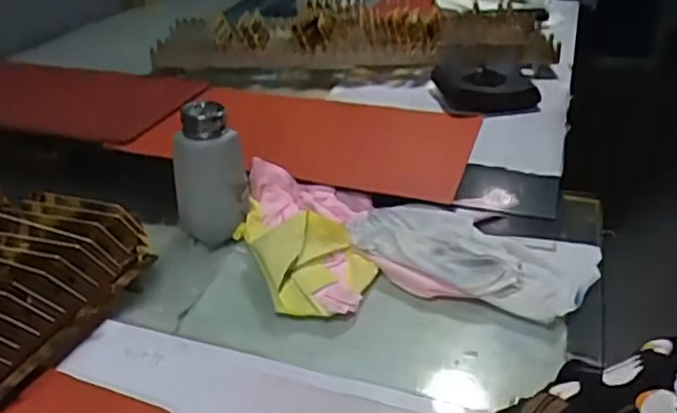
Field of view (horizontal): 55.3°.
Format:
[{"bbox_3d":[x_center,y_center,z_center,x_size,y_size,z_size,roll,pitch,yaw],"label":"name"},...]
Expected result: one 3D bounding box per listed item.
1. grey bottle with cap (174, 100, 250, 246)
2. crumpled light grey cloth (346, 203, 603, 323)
[{"bbox_3d":[-0.116,-0.028,0.594,0.060,0.127,0.045,21,36,33],"label":"grey bottle with cap"},{"bbox_3d":[0.113,0.040,0.571,0.208,0.025,0.110,14,33,23],"label":"crumpled light grey cloth"}]

